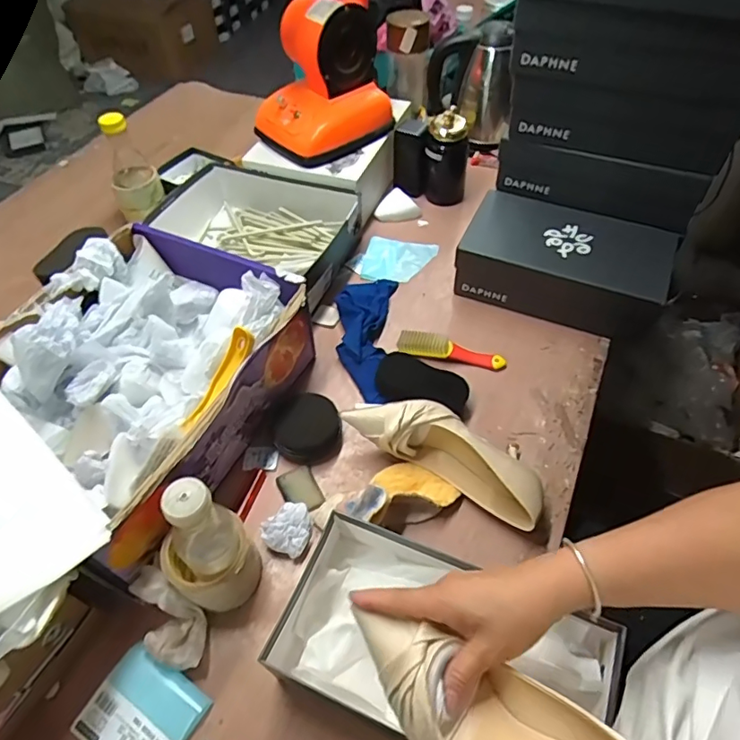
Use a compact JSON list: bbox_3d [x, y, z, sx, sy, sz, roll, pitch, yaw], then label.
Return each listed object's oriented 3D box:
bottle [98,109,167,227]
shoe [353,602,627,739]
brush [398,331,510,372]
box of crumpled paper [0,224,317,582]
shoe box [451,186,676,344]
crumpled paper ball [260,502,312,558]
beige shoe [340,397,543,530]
[{"bbox_3d":[-0.425,-0.358,0.942,0.077,0.171,0.087,10,53,9],"label":"bottle"},{"bbox_3d":[0.087,0.237,0.353,0.242,0.062,0.074,12,51,36],"label":"shoe"},{"bbox_3d":[0.119,-0.032,0.770,0.156,0.028,0.031,7,53,8],"label":"brush"},{"bbox_3d":[-0.292,0.006,0.672,0.319,0.160,0.370,23,56,19],"label":"box of crumpled paper"},{"bbox_3d":[0.301,-0.167,0.828,0.296,0.103,0.160,19,55,16],"label":"shoe box"},{"bbox_3d":[-0.093,0.189,0.618,0.059,0.028,0.049,-37,60,-24],"label":"crumpled paper ball"},{"bbox_3d":[0.095,0.099,0.646,0.244,0.076,0.069,26,57,20],"label":"beige shoe"}]

